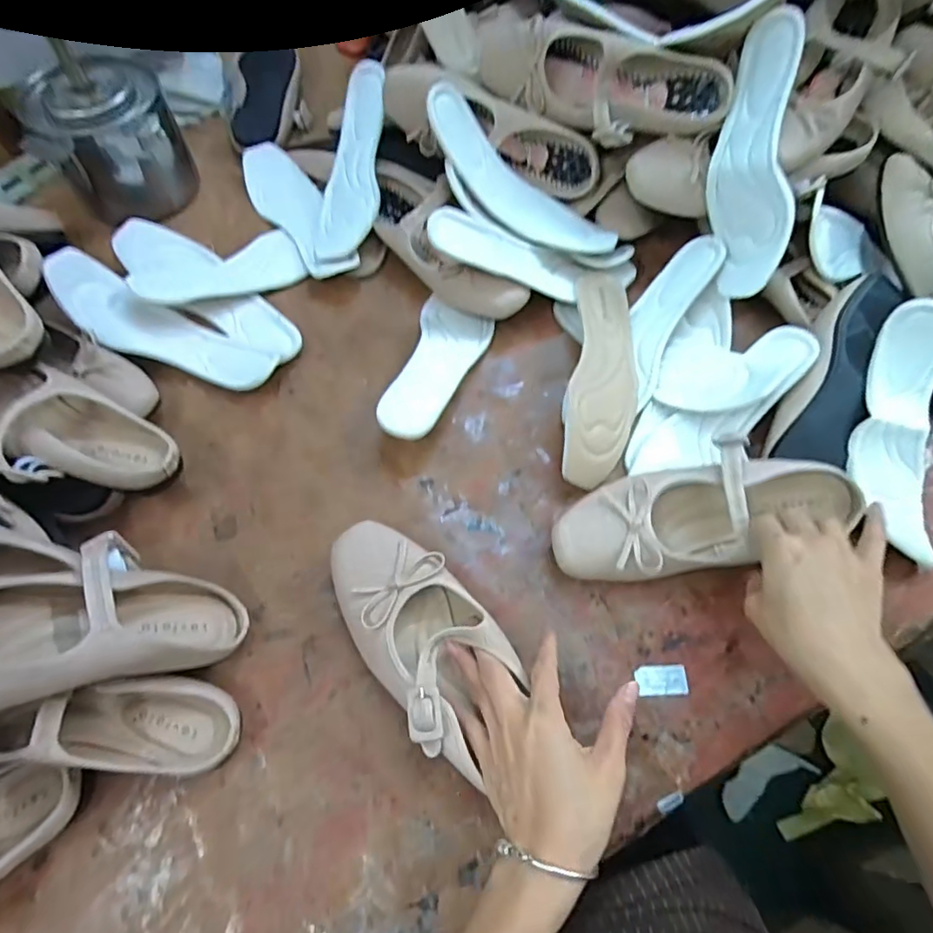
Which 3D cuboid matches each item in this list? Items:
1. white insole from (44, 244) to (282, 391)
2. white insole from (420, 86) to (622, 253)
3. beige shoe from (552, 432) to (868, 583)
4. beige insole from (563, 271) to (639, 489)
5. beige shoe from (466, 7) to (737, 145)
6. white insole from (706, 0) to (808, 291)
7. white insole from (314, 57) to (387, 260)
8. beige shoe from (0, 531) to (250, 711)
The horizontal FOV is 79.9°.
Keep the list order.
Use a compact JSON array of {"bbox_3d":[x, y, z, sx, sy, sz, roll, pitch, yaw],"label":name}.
[{"bbox_3d":[-0.290,-0.128,0.532,0.211,0.039,0.068,27,67,-6],"label":"white insole"},{"bbox_3d":[0.048,-0.280,0.559,0.222,0.029,0.065,39,69,-9],"label":"white insole"},{"bbox_3d":[0.190,0.037,0.447,0.236,0.061,0.083,-14,66,-4],"label":"beige shoe"},{"bbox_3d":[0.128,-0.092,0.527,0.073,0.024,0.231,15,67,-13],"label":"beige insole"},{"bbox_3d":[0.121,-0.363,0.525,0.244,0.066,0.073,22,67,10],"label":"beige shoe"},{"bbox_3d":[0.252,-0.270,0.497,0.016,0.075,0.219,-12,103,-39],"label":"white insole"},{"bbox_3d":[-0.125,-0.332,0.615,0.068,0.038,0.238,6,79,2],"label":"white insole"},{"bbox_3d":[-0.256,0.097,0.349,0.053,0.238,0.091,-38,65,25],"label":"beige shoe"}]

